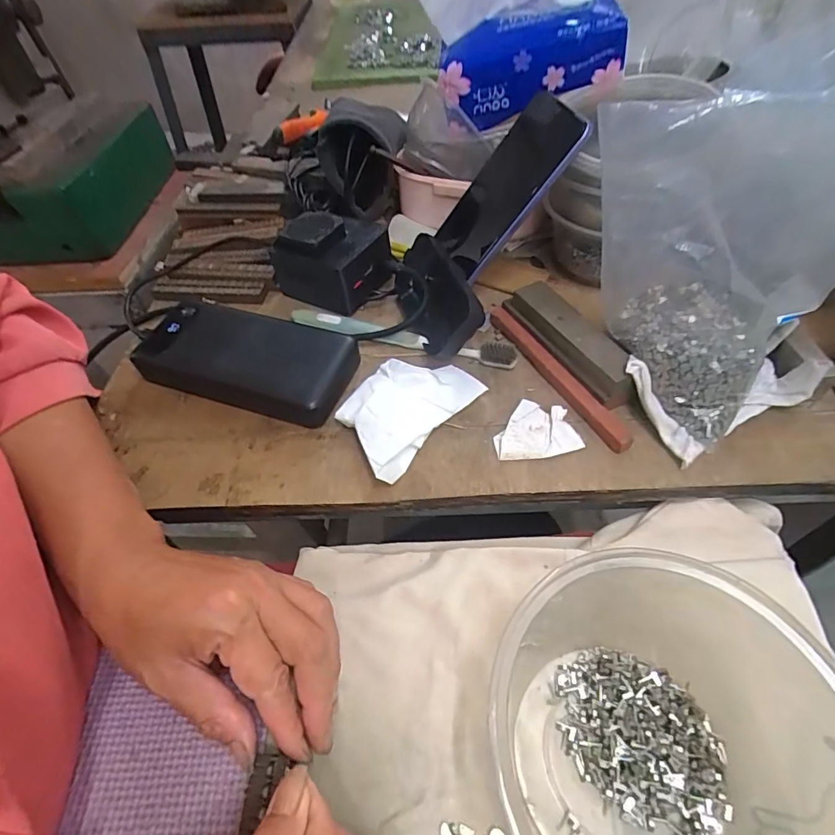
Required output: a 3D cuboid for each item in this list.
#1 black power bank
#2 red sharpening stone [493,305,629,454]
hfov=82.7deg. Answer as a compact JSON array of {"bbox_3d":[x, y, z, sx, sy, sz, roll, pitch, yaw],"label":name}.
[{"bbox_3d":[-0.126,-0.044,0.349,0.154,0.024,0.070,15,57,14],"label":"black power bank"},{"bbox_3d":[0.095,-0.035,0.335,0.014,0.011,0.149,-26,57,-14],"label":"red sharpening stone"}]

